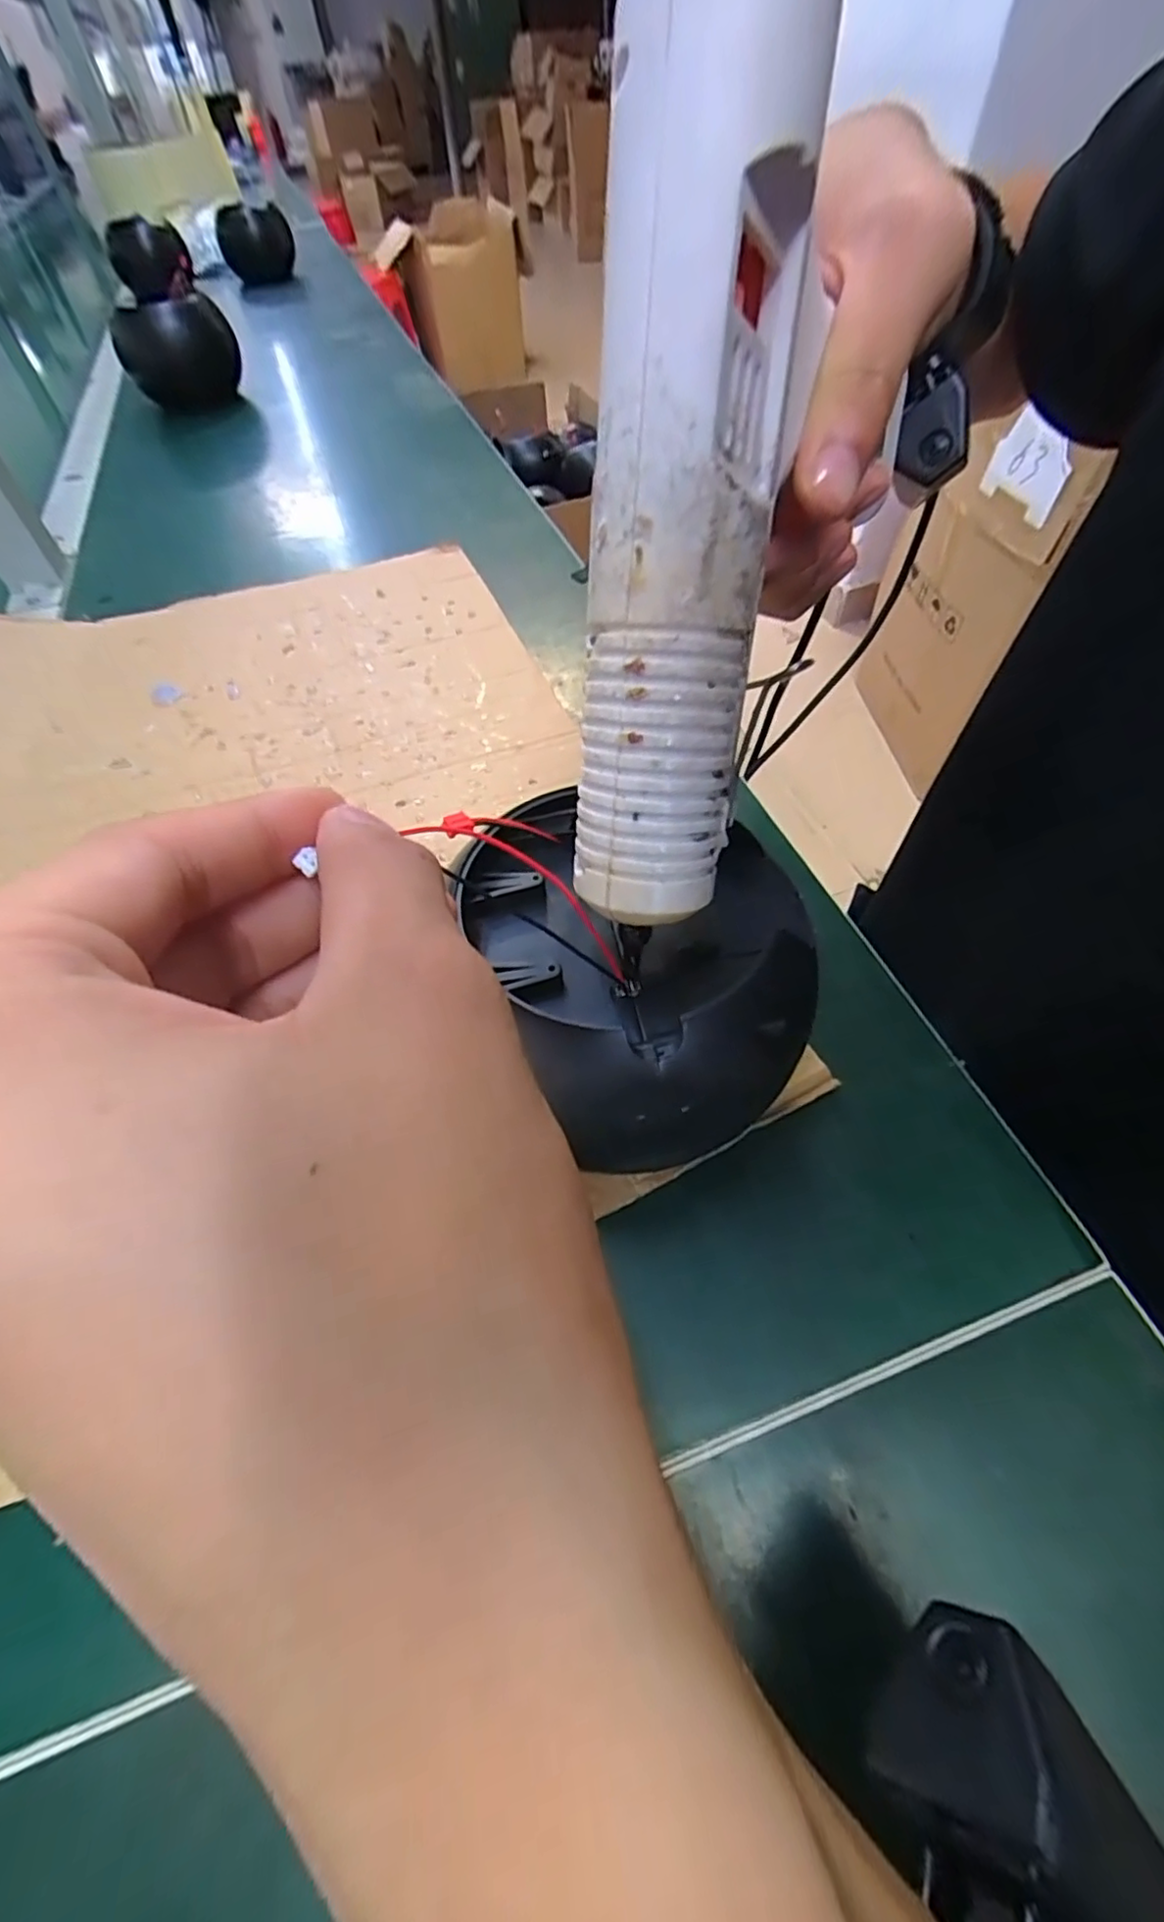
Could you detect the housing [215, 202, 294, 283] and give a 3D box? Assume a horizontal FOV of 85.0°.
[{"bbox_3d":[-0.630,-1.397,1.229,0.136,0.091,0.159,-18,56,-9],"label":"housing"}]

